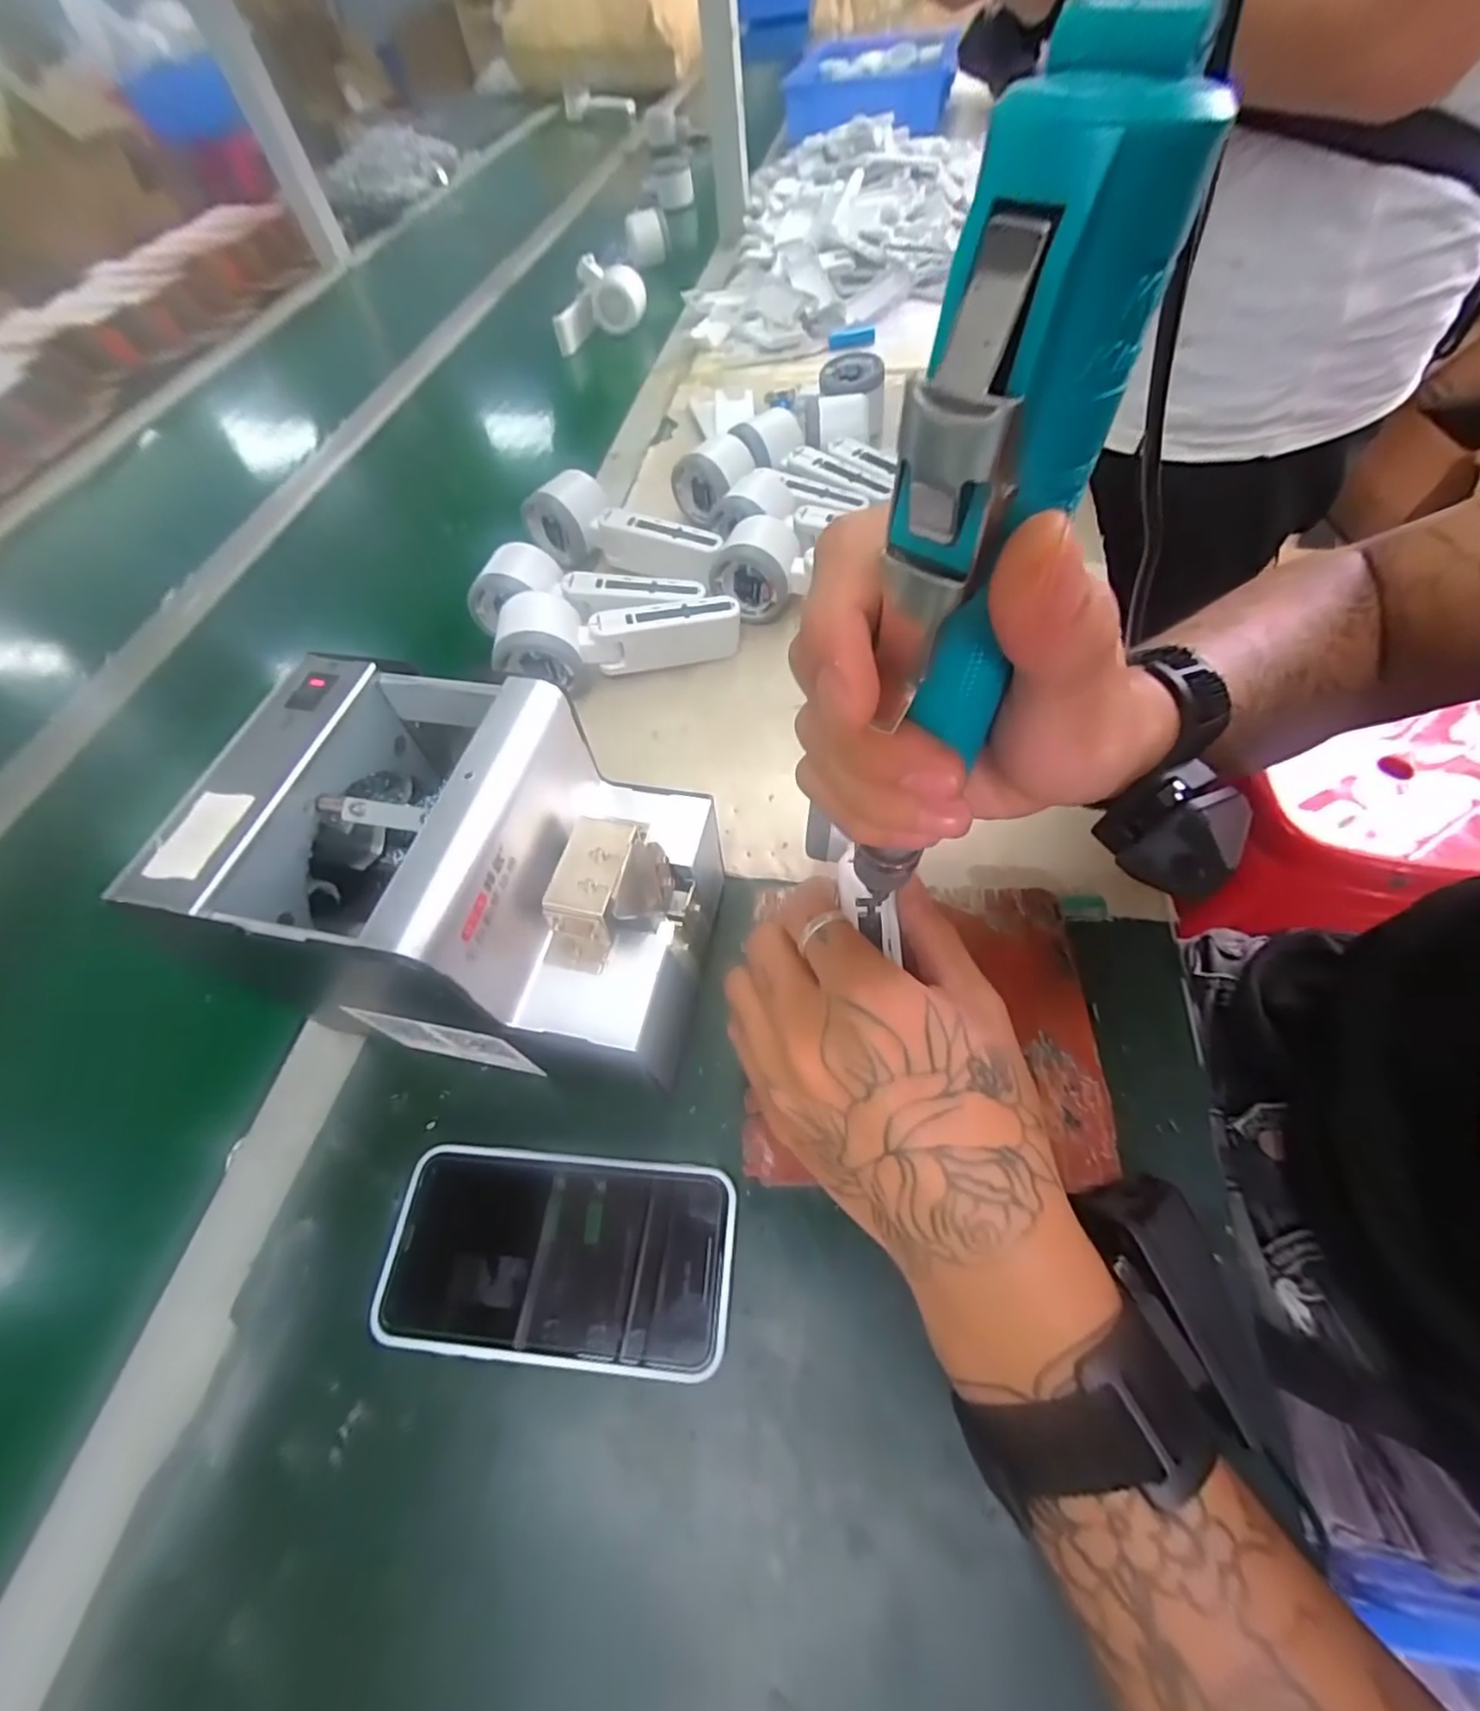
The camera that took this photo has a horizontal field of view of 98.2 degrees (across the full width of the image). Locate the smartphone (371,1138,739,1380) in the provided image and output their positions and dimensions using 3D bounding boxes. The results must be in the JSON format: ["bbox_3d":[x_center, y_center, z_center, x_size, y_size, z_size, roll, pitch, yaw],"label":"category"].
[{"bbox_3d":[-0.075,0.168,0.271,0.143,0.010,0.074,2,59,5],"label":"smartphone"}]

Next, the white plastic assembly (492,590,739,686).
[{"bbox_3d":[-0.087,-0.156,0.450,0.167,0.058,0.059,-17,58,-5],"label":"white plastic assembly"}]

